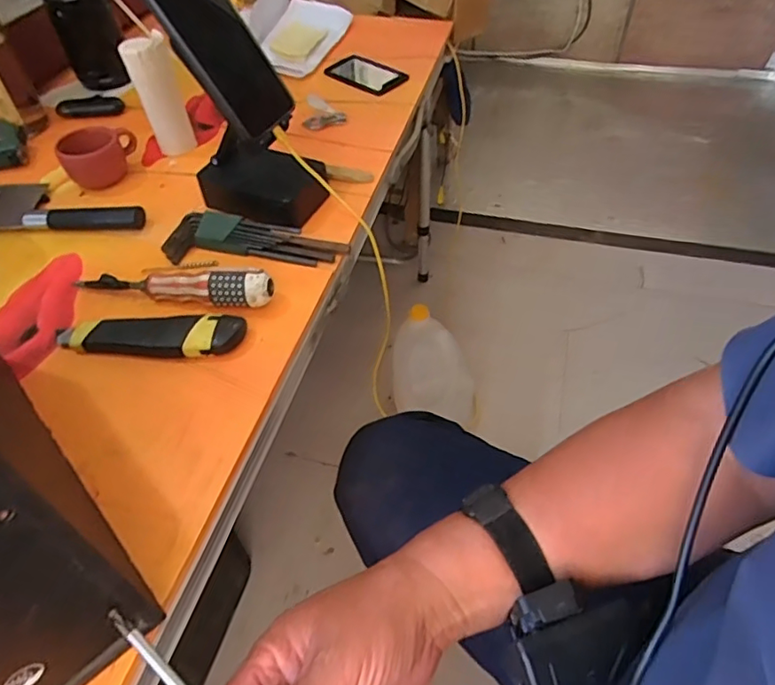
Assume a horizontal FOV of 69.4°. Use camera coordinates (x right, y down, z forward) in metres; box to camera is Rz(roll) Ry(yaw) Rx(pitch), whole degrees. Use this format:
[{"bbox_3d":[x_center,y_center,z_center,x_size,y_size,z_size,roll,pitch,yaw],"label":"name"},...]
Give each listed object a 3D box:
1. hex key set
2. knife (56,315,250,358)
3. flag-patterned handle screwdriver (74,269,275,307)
[{"bbox_3d":[-0.130,-0.104,0.549,0.178,0.023,0.047,6,49,7],"label":"hex key set"},{"bbox_3d":[-0.201,-0.006,0.468,0.158,0.018,0.036,2,49,3],"label":"knife"},{"bbox_3d":[-0.191,-0.057,0.499,0.183,0.030,0.028,10,50,10],"label":"flag-patterned handle screwdriver"}]

